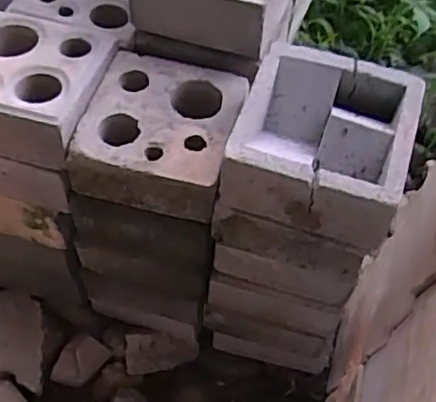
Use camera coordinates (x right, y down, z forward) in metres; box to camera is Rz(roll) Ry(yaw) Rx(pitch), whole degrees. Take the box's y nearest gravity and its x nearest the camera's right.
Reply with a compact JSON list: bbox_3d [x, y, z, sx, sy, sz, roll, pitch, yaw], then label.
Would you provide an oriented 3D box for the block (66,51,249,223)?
[{"bbox_3d":[-0.076,-0.098,0.879,0.194,0.080,0.209,16,57,4],"label":"block"}]

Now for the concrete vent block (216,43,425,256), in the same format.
[{"bbox_3d":[0.130,-0.073,0.785,0.196,0.099,0.207,20,57,7],"label":"concrete vent block"}]

